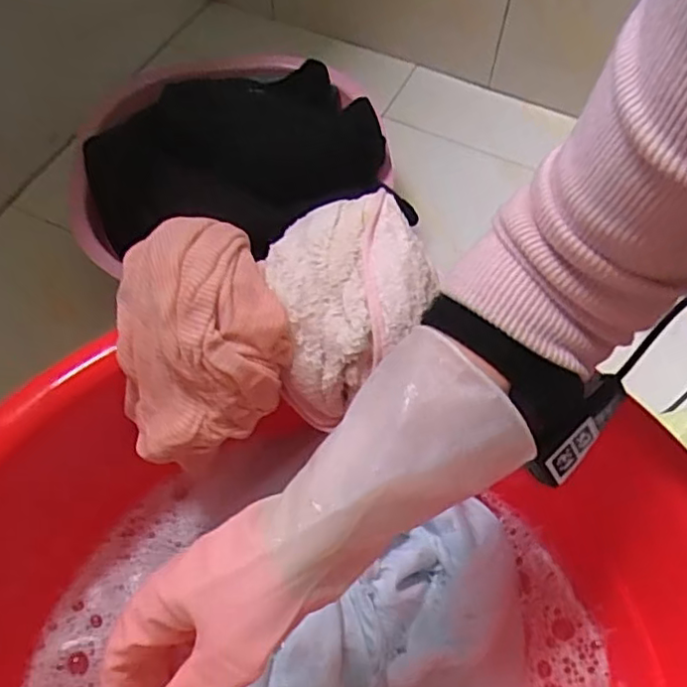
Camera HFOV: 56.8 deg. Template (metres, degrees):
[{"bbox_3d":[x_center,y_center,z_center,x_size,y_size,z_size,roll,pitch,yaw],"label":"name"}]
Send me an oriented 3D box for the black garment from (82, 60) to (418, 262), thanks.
[{"bbox_3d":[-0.101,-0.170,0.621,0.287,0.107,0.160,-19,62,-11],"label":"black garment"}]

